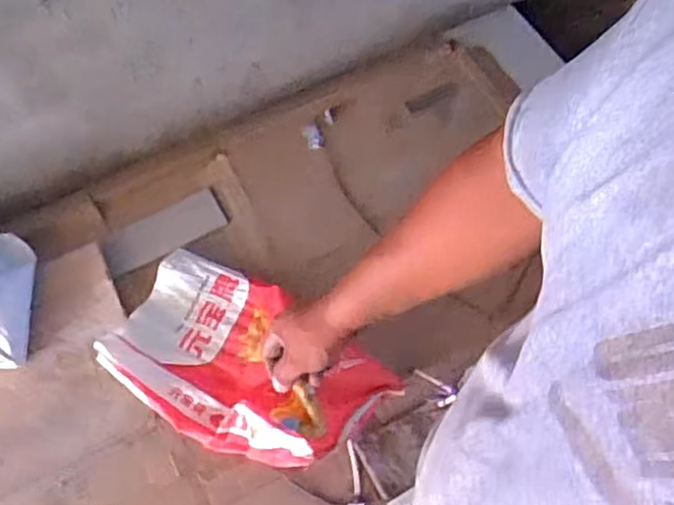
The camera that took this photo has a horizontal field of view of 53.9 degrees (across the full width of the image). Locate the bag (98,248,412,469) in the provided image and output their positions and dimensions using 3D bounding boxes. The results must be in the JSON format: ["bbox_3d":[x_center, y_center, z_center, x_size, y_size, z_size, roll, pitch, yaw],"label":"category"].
[{"bbox_3d":[-0.239,0.253,1.583,0.670,0.210,0.398,31,68,16],"label":"bag"}]

